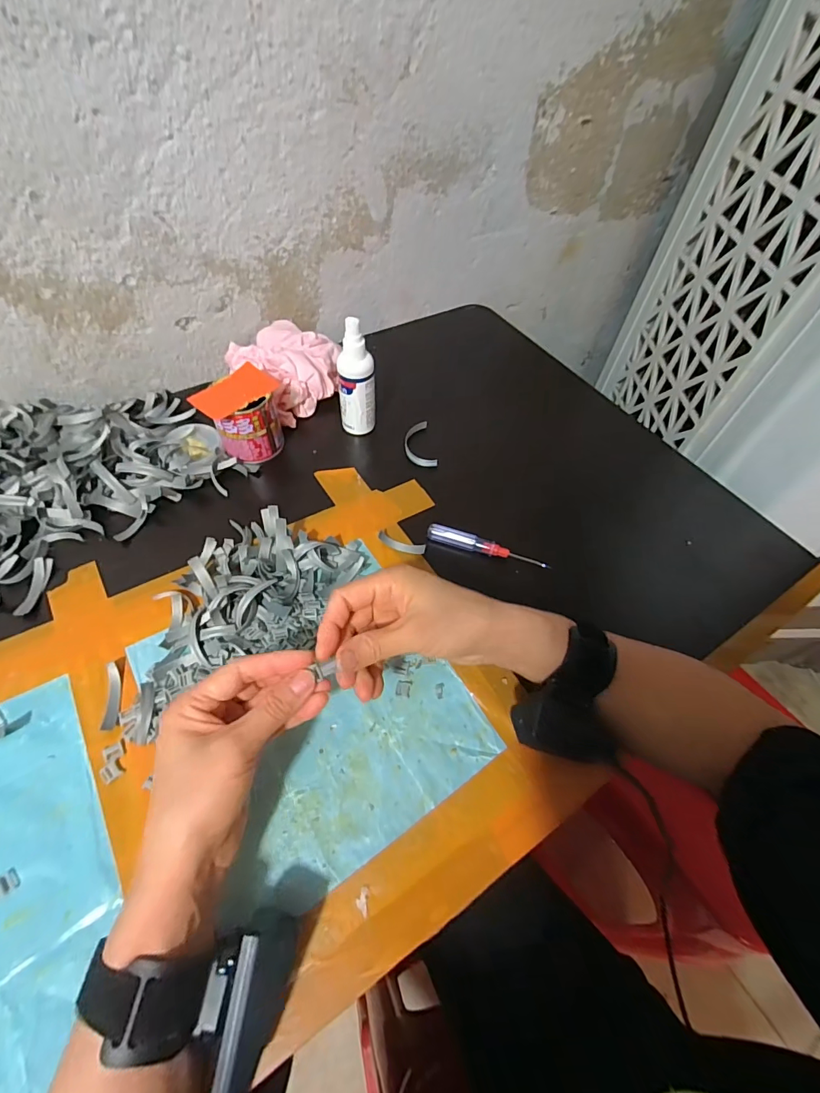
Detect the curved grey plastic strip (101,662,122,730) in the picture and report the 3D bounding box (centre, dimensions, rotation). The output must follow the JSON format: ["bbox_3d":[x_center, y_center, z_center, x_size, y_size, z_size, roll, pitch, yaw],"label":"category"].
[{"bbox_3d":[-0.231,0.115,0.341,0.009,0.008,0.050,-8,57,-9],"label":"curved grey plastic strip"}]

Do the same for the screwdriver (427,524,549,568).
[{"bbox_3d":[0.075,0.000,0.433,0.118,0.013,0.012,19,57,10],"label":"screwdriver"}]

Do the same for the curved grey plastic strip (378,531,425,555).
[{"bbox_3d":[-0.009,-0.002,0.430,0.048,0.004,0.013,19,82,5],"label":"curved grey plastic strip"}]

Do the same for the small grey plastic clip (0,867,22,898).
[{"bbox_3d":[-0.254,0.211,0.276,0.014,0.004,0.013,-33,63,-22],"label":"small grey plastic clip"}]

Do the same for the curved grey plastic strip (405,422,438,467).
[{"bbox_3d":[0.010,-0.118,0.513,0.032,0.011,0.067,-7,56,-8],"label":"curved grey plastic strip"}]

